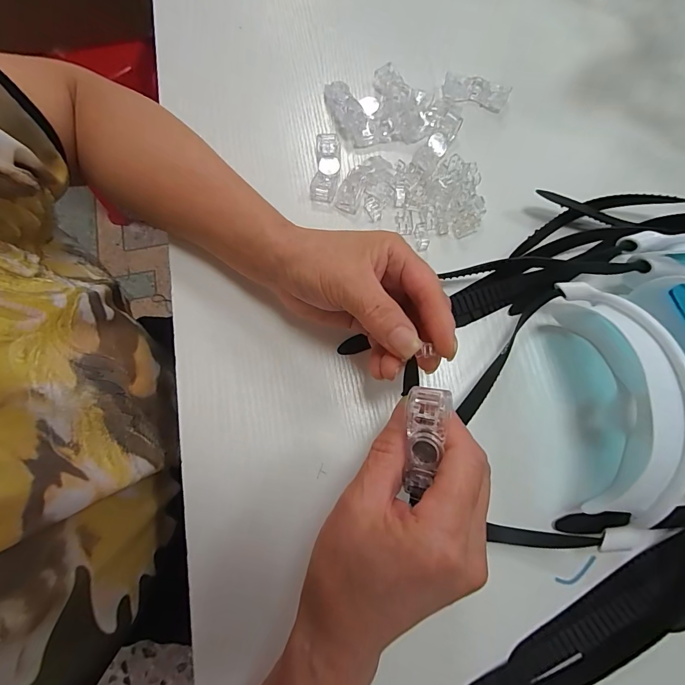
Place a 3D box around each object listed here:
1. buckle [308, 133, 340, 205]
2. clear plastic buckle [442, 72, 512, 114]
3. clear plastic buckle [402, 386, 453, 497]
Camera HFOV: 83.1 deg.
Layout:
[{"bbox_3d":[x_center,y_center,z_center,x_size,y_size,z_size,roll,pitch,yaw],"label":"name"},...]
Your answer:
[{"bbox_3d":[-0.012,-0.134,0.295,0.018,0.014,0.051,7,75,4],"label":"buckle"},{"bbox_3d":[0.107,-0.203,0.315,0.052,0.011,0.019,21,77,7],"label":"clear plastic buckle"},{"bbox_3d":[0.035,0.044,0.168,0.017,0.009,0.050,8,102,4],"label":"clear plastic buckle"}]

